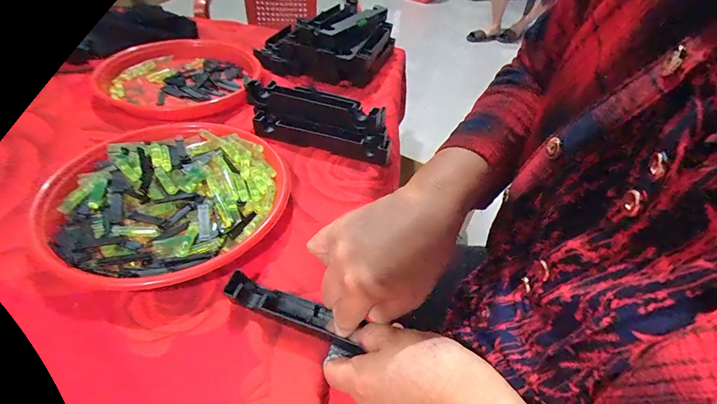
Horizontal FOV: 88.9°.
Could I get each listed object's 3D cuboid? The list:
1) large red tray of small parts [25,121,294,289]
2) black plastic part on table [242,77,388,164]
[{"bbox_3d":[-0.204,-0.008,0.401,0.248,0.034,0.243,1,44,-5],"label":"large red tray of small parts"},{"bbox_3d":[-0.053,-0.113,0.497,0.193,0.055,0.065,12,44,7],"label":"black plastic part on table"}]

